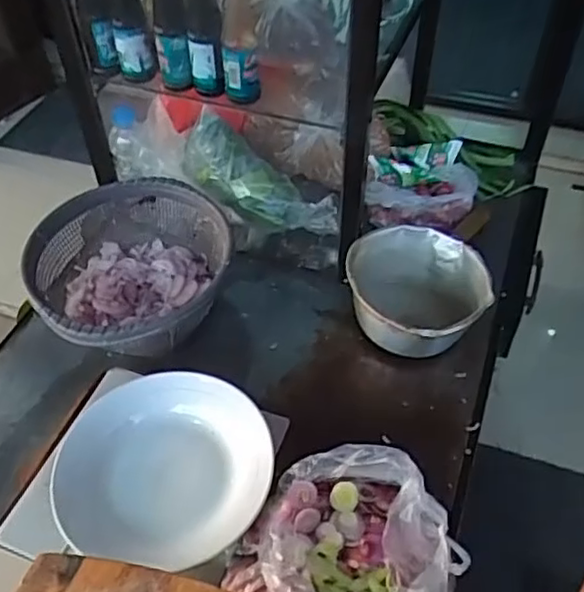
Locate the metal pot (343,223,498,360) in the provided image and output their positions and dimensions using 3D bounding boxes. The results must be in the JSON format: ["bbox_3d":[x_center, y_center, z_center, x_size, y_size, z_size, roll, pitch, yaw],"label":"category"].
[{"bbox_3d":[0.154,-0.002,0.812,0.166,0.105,0.178,0,48,1],"label":"metal pot"}]

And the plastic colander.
[{"bbox_3d":[-0.197,-0.022,0.828,0.233,0.113,0.258,-3,48,-2],"label":"plastic colander"}]

